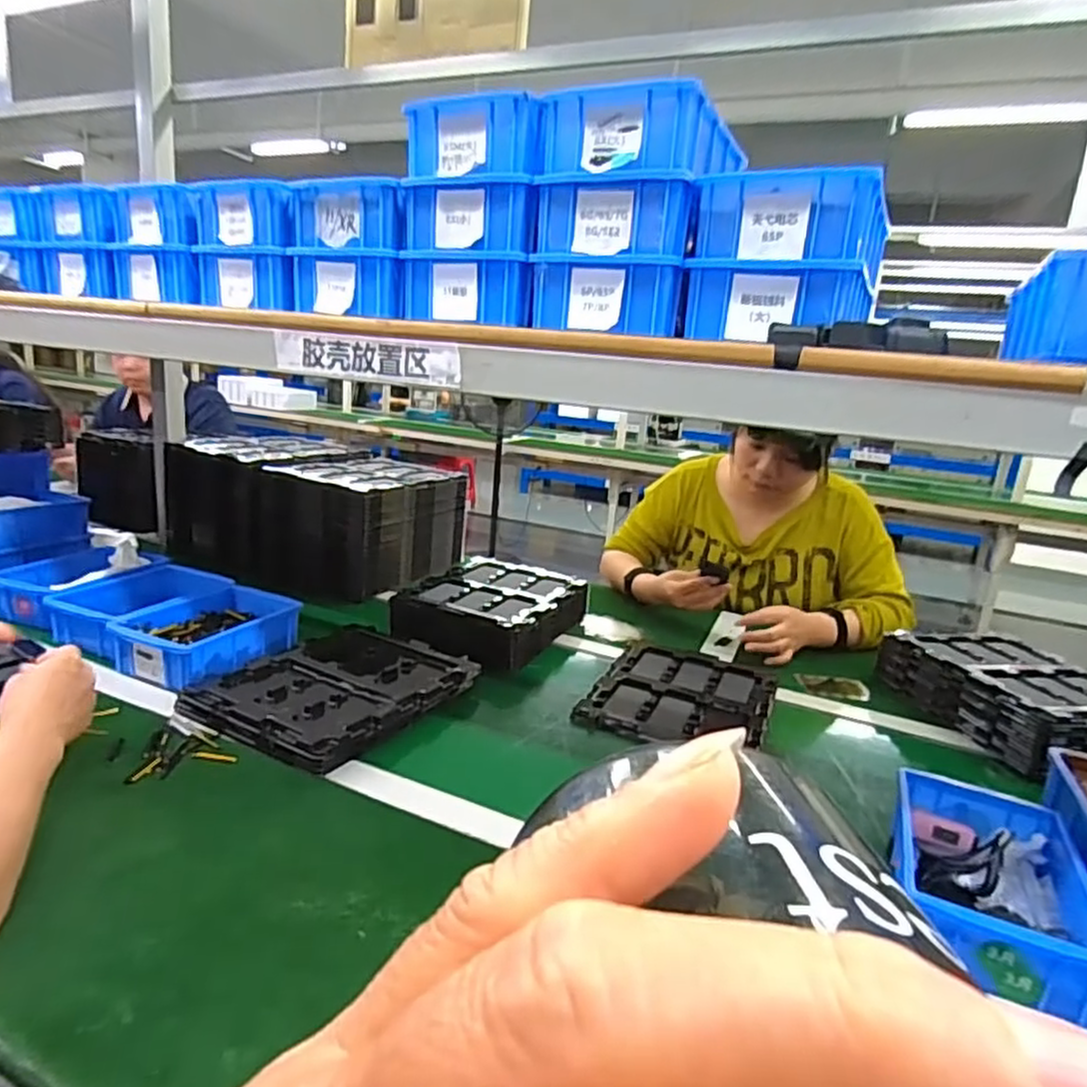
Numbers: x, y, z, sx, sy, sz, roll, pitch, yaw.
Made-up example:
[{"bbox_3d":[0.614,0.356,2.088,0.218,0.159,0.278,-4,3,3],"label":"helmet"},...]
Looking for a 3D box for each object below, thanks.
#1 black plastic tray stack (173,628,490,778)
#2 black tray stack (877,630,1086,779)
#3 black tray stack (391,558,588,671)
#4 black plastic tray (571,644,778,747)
[{"bbox_3d":[-0.238,0.168,0.818,0.226,0.031,0.290,13,16,28],"label":"black plastic tray stack"},{"bbox_3d":[0.656,0.209,0.957,0.229,0.080,0.270,2,15,-12],"label":"black tray stack"},{"bbox_3d":[-0.082,0.102,1.086,0.218,0.061,0.295,11,15,22],"label":"black tray stack"},{"bbox_3d":[0.187,0.200,0.912,0.217,0.016,0.265,11,15,21],"label":"black plastic tray"}]

